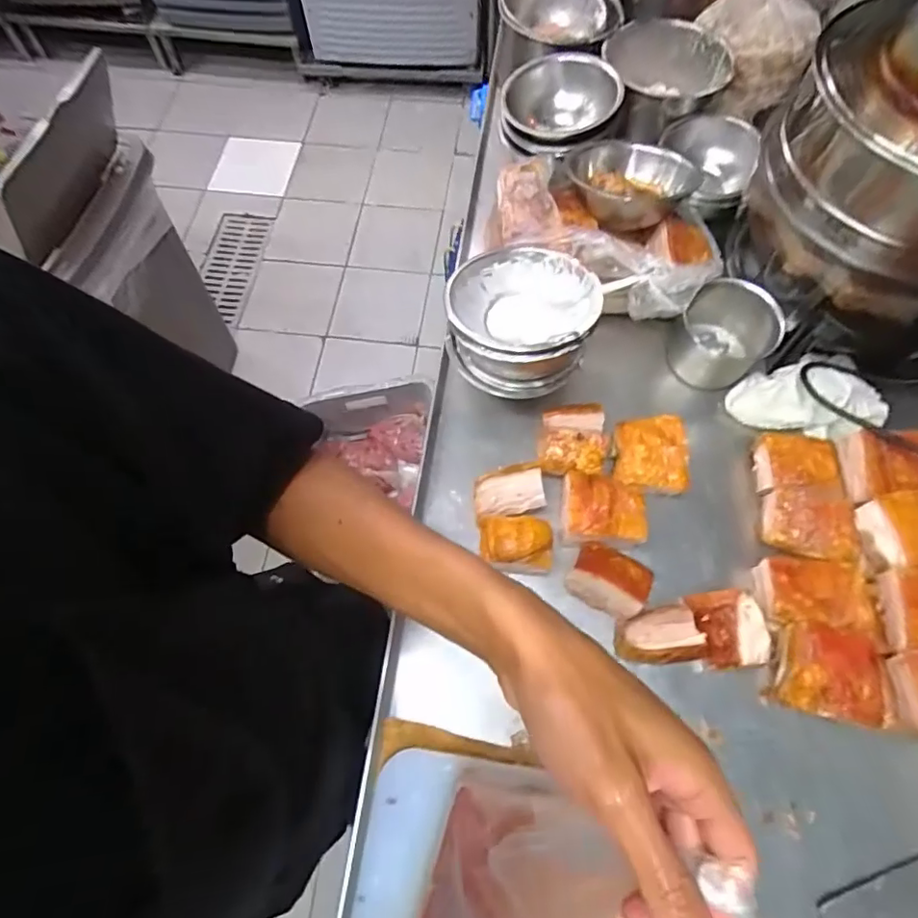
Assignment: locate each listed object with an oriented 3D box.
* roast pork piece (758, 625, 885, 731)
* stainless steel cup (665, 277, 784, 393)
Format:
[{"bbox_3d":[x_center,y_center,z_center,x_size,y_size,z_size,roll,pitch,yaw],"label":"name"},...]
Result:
[{"bbox_3d":[0.375,0.218,0.564,0.086,0.055,0.086,14,67,6],"label":"roast pork piece"},{"bbox_3d":[0.339,-0.158,0.709,0.111,0.104,0.102,0,66,0],"label":"stainless steel cup"}]

